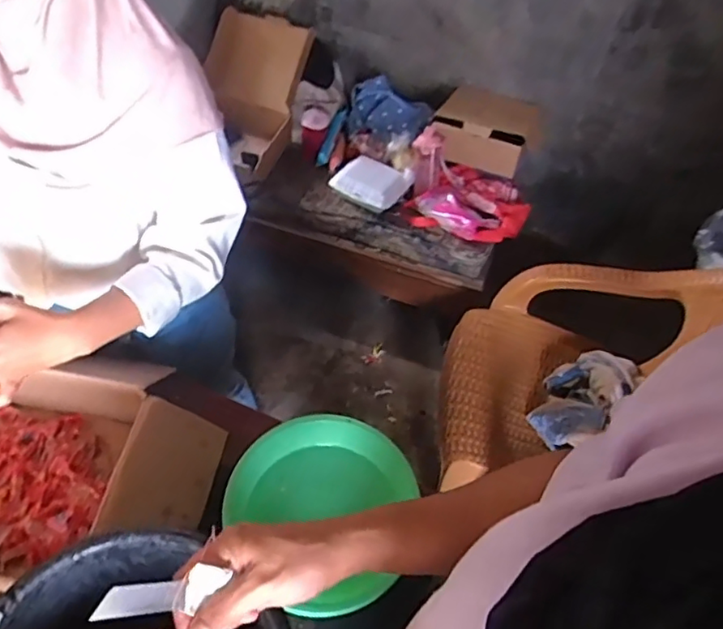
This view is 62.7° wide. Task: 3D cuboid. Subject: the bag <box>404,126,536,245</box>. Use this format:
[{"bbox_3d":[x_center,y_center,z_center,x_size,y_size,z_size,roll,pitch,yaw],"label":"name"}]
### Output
[{"bbox_3d":[0.302,-0.333,1.633,0.350,0.169,0.261,8,51,3],"label":"bag"}]

